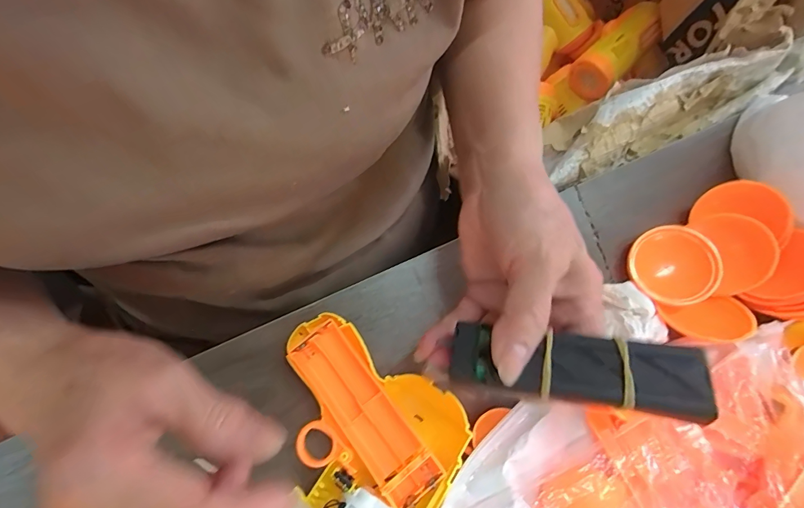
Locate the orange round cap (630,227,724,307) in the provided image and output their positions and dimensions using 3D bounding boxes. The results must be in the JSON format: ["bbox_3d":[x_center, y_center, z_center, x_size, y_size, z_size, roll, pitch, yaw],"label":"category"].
[{"bbox_3d":[0.187,0.008,0.274,0.054,0.011,0.054,-3,79,14],"label":"orange round cap"}]

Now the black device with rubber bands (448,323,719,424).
[{"bbox_3d":[0.078,0.052,0.181,0.108,0.012,0.031,1,73,14],"label":"black device with rubber bands"}]

